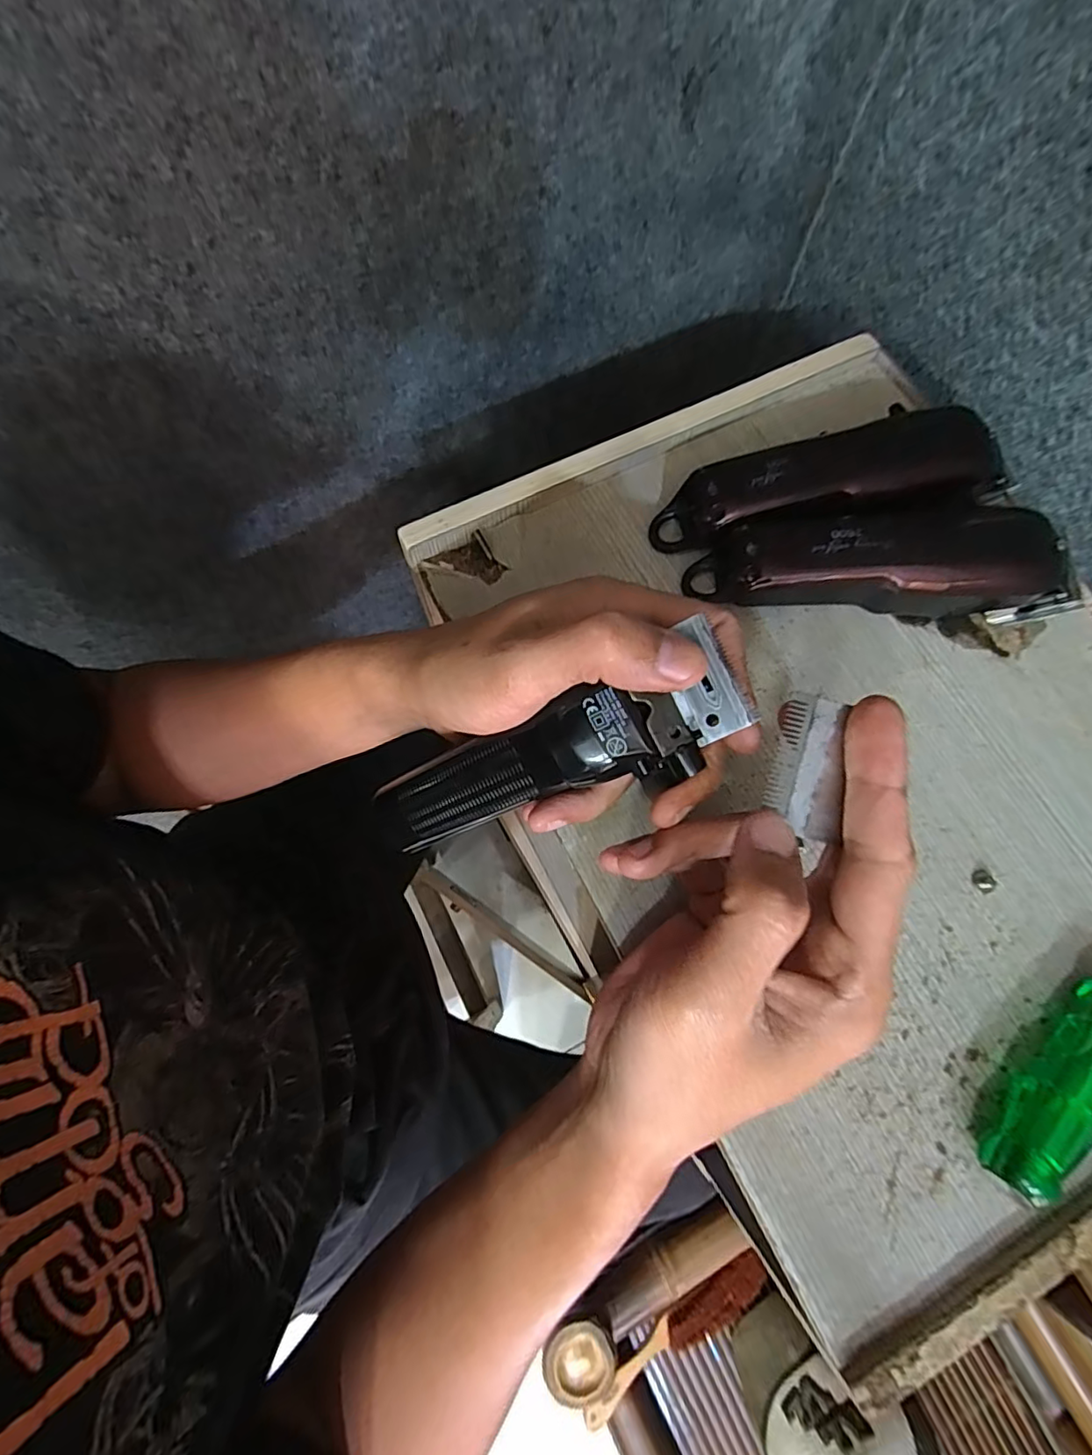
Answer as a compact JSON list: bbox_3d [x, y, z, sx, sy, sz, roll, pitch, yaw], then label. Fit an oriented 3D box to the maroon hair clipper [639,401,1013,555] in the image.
[{"bbox_3d":[0.142,-0.118,0.300,0.166,0.050,0.044,-12,74,-6],"label":"maroon hair clipper"}]

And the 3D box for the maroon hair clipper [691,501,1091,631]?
[{"bbox_3d":[0.164,-0.077,0.286,0.169,0.048,0.039,2,74,-2],"label":"maroon hair clipper"}]

